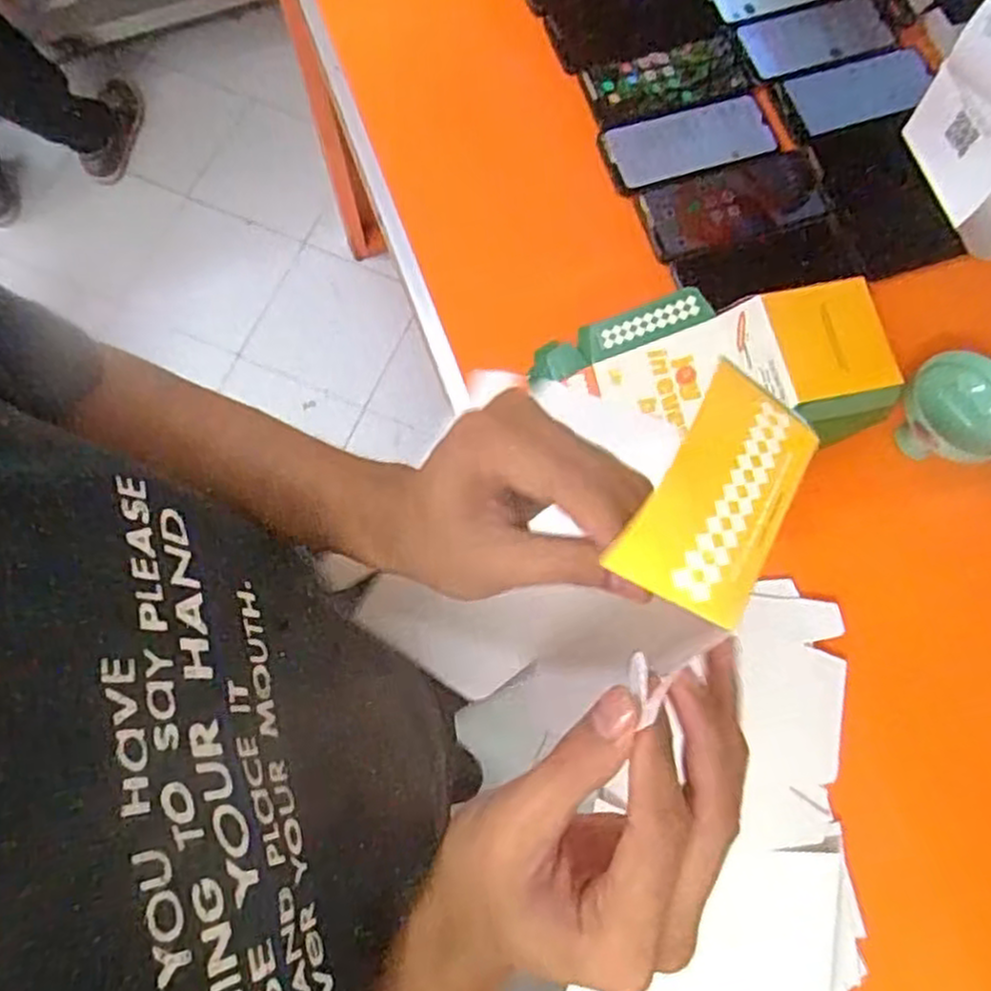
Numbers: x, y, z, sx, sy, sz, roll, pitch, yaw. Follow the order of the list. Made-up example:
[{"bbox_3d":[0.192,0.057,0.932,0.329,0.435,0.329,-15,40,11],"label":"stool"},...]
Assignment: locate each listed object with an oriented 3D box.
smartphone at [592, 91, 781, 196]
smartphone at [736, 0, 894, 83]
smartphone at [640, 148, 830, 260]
[{"bbox_3d":[0.184,-0.338,0.730,0.163,0.014,0.077,-16,75,-5],"label":"smartphone"},{"bbox_3d":[0.318,-0.463,0.770,0.163,0.016,0.073,-20,81,-13],"label":"smartphone"},{"bbox_3d":[0.227,-0.274,0.721,0.177,0.013,0.068,-16,90,-6],"label":"smartphone"}]

